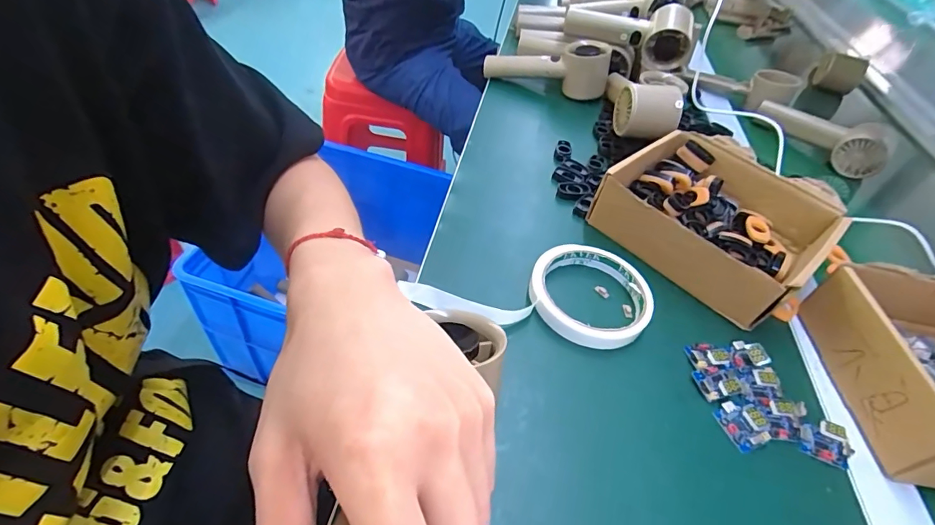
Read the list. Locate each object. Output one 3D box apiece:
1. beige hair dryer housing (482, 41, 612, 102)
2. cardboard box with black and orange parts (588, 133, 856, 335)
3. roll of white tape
[{"bbox_3d":[0.107,-0.266,0.599,0.159,0.060,0.051,19,47,7],"label":"beige hair dryer housing"},{"bbox_3d":[0.222,-0.040,0.411,0.151,0.059,0.165,-31,57,-32],"label":"cardboard box with black and orange parts"},{"bbox_3d":[0.096,0.025,0.353,0.088,0.025,0.086,5,47,-6],"label":"roll of white tape"}]

